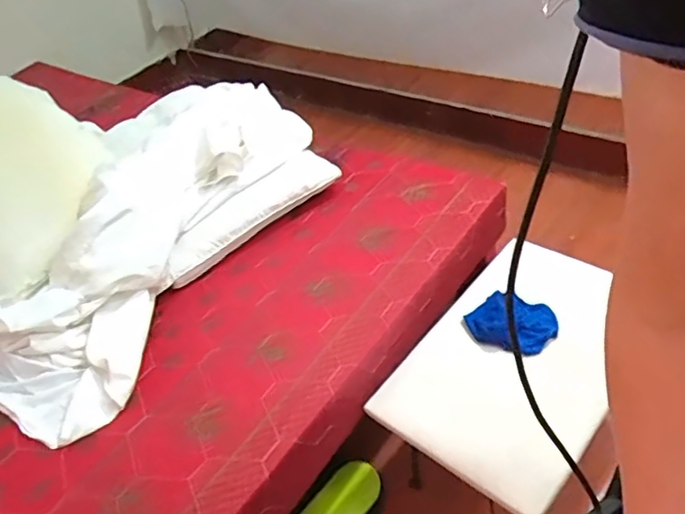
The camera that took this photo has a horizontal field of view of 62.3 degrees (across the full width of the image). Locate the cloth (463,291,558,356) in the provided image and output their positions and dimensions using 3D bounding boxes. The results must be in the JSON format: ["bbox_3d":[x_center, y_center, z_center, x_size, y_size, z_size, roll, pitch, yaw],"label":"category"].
[{"bbox_3d":[0.295,0.112,0.990,0.146,0.027,0.117,19,49,29],"label":"cloth"}]

